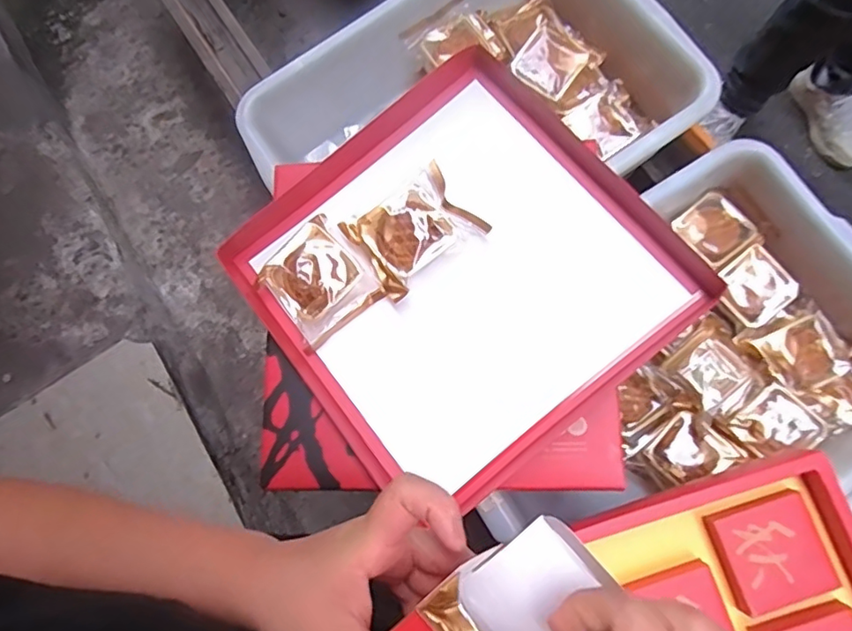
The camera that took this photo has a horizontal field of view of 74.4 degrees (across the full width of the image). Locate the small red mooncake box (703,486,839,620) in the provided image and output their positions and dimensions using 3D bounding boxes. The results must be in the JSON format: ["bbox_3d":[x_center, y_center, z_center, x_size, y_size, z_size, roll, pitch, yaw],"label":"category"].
[{"bbox_3d":[0.306,0.211,0.498,0.085,0.023,0.091,-20,75,0],"label":"small red mooncake box"}]

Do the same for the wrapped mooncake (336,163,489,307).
[{"bbox_3d":[-0.012,-0.087,0.561,0.116,0.030,0.096,-36,75,-4],"label":"wrapped mooncake"}]

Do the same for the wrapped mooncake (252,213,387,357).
[{"bbox_3d":[-0.112,-0.034,0.566,0.095,0.026,0.105,-39,76,-4],"label":"wrapped mooncake"}]

